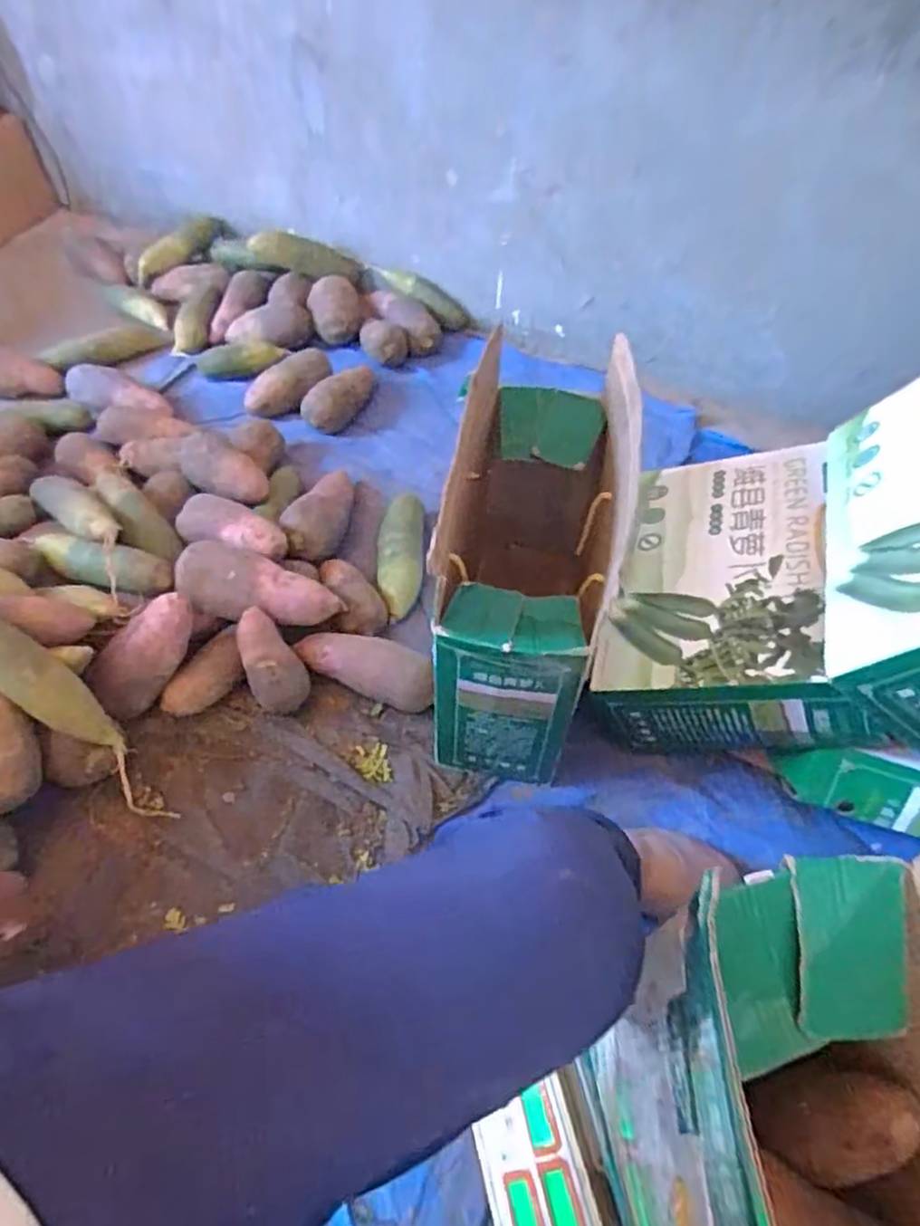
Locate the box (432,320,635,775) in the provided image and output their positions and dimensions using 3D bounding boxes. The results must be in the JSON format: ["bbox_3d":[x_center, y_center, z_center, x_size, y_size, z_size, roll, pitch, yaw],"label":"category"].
[{"bbox_3d":[0.068,-0.064,0.748,0.176,0.327,0.357,6,52,3],"label":"box"}]

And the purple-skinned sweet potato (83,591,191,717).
[{"bbox_3d":[-0.359,0.046,0.783,0.055,0.062,0.160,39,99,25],"label":"purple-skinned sweet potato"}]

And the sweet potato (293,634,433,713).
[{"bbox_3d":[-0.113,0.067,0.844,0.174,0.065,0.064,18,54,11],"label":"sweet potato"}]

